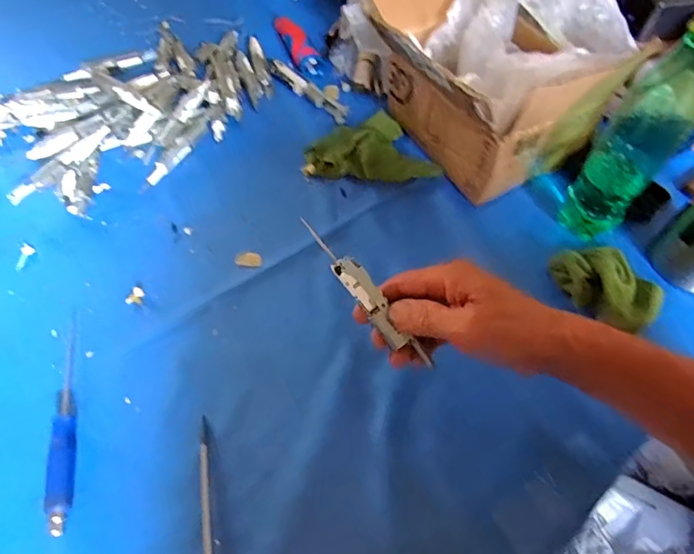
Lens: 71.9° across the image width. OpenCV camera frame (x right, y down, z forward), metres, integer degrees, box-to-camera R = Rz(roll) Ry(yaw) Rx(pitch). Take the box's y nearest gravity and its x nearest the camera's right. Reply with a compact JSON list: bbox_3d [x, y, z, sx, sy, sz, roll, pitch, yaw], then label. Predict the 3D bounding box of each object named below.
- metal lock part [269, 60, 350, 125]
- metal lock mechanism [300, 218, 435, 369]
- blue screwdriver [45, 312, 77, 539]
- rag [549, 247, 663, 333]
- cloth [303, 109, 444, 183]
[{"bbox_3d":[-0.053,-0.250,0.640,0.138,0.016,0.021,40,66,21],"label":"metal lock part"},{"bbox_3d":[0.011,0.008,0.362,0.018,0.013,0.129,-40,95,-22],"label":"metal lock mechanism"},{"bbox_3d":[-0.243,0.118,0.417,0.021,0.013,0.191,-10,59,-7],"label":"blue screwdriver"},{"bbox_3d":[0.263,0.008,0.479,0.088,0.034,0.093,-24,62,-15],"label":"rag"},{"bbox_3d":[0.024,-0.151,0.580,0.131,0.022,0.127,-27,63,-16],"label":"cloth"}]

